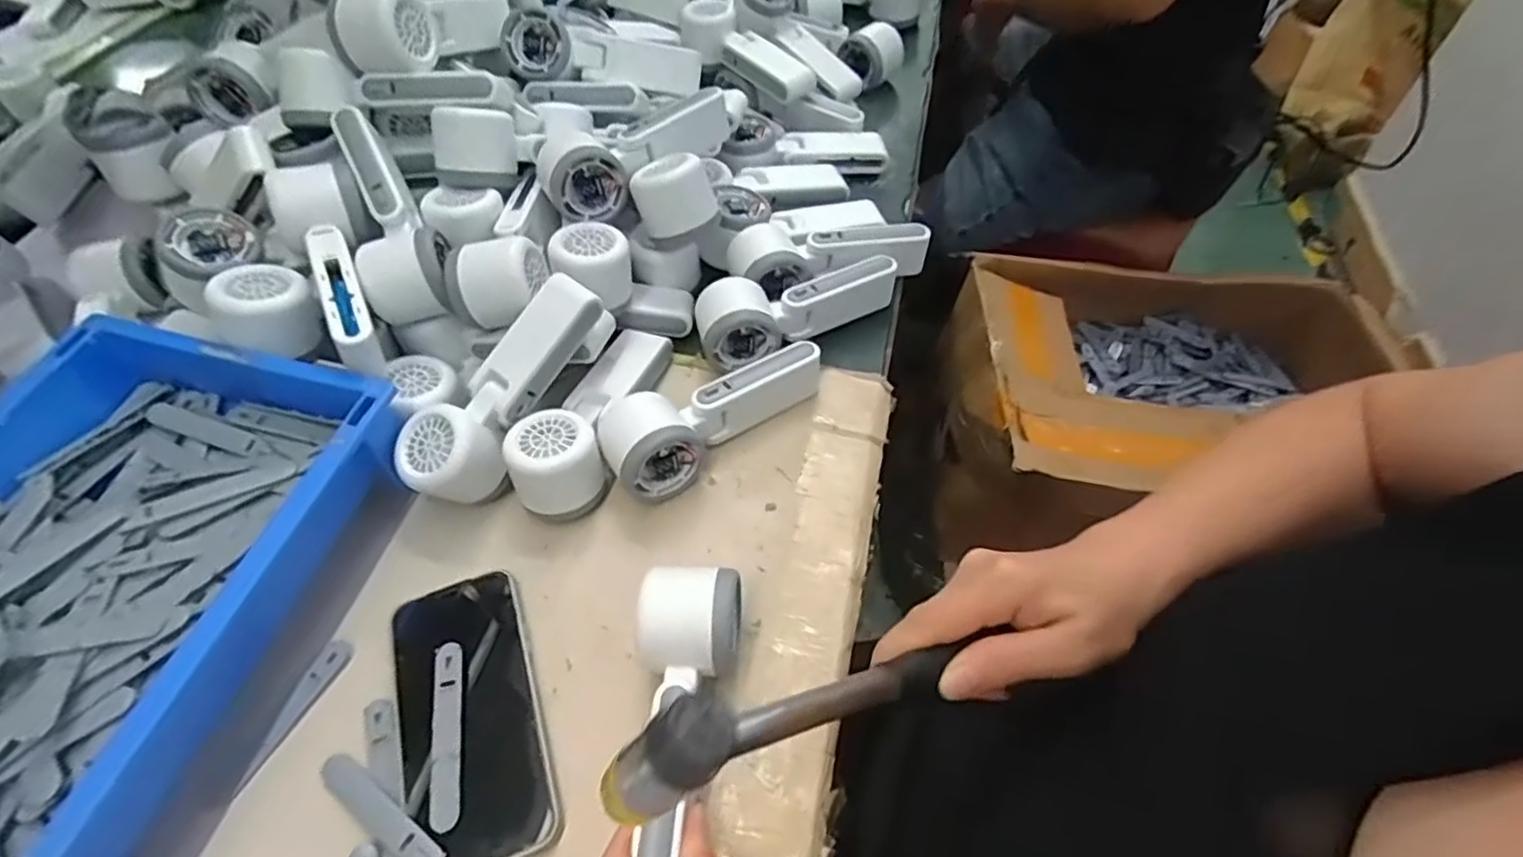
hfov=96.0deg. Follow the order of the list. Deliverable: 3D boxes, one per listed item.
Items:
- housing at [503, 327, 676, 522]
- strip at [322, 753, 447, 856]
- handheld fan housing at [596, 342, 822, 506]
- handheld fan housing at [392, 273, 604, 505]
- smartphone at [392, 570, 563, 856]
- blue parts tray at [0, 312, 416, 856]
[{"bbox_3d":[-0.116,-0.015,0.486,0.057,0.053,0.171,18,56,13],"label":"housing"},{"bbox_3d":[-0.199,0.200,0.358,0.094,0.005,0.018,21,55,28],"label":"strip"},{"bbox_3d":[-0.026,-0.010,0.478,0.169,0.053,0.060,-22,56,-15],"label":"handheld fan housing"},{"bbox_3d":[-0.172,-0.027,0.465,0.061,0.046,0.169,33,81,16],"label":"handheld fan housing"},{"bbox_3d":[-0.164,0.160,0.386,0.075,0.015,0.158,-20,54,-11],"label":"smartphone"},{"bbox_3d":[-0.364,0.089,0.379,0.222,0.085,0.307,9,54,10],"label":"blue parts tray"}]

